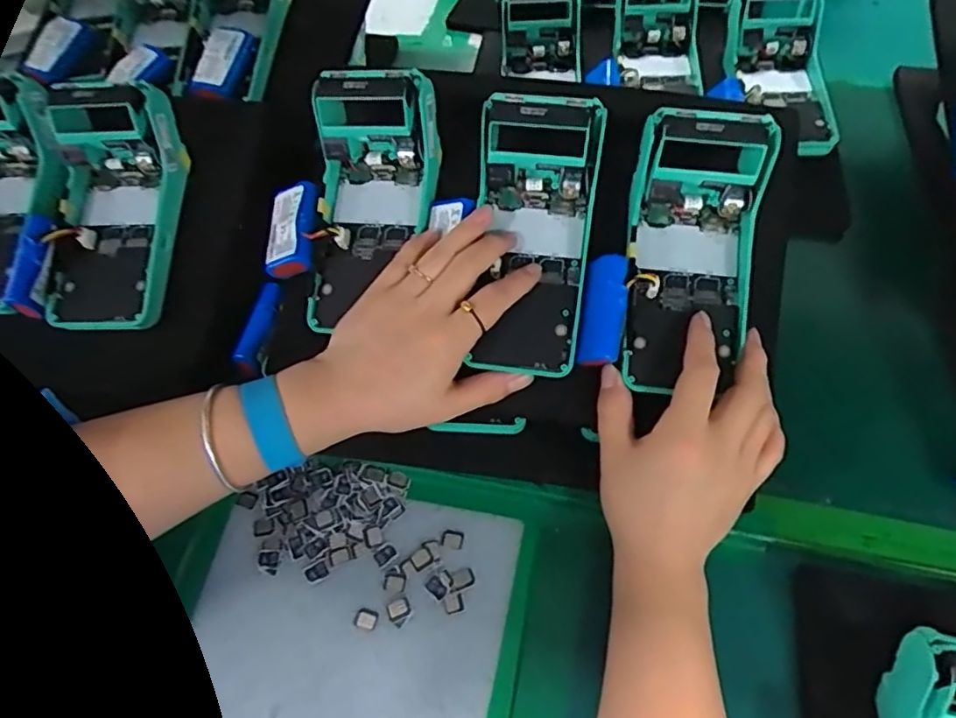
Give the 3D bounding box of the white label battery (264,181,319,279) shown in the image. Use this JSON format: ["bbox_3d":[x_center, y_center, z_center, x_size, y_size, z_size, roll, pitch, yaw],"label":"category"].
[{"bbox_3d":[-0.129,-0.091,0.415,0.033,0.014,0.068,6,79,6],"label":"white label battery"}]

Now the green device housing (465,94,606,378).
[{"bbox_3d":[0.039,-0.076,0.389,0.072,0.048,0.167,0,93,2],"label":"green device housing"}]

